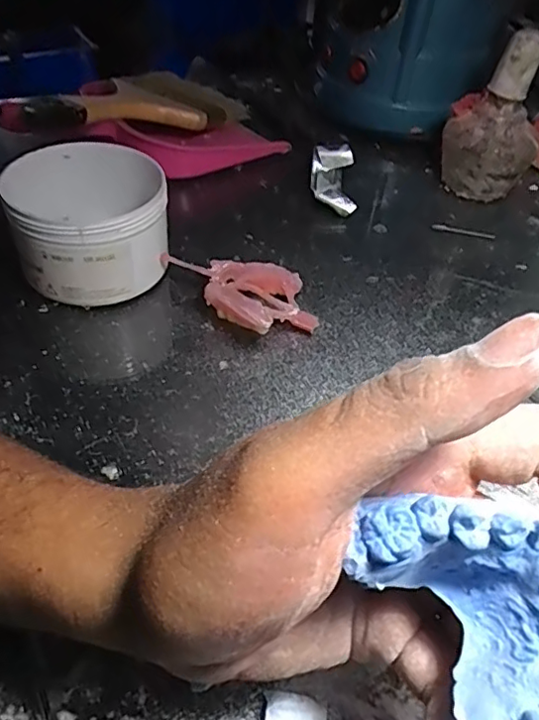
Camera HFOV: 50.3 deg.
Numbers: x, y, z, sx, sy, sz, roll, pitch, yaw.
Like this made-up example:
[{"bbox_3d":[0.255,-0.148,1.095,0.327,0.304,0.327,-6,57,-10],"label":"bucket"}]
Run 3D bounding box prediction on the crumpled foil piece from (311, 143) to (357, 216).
[{"bbox_3d":[0.049,-0.141,0.449,0.032,0.028,0.073,5,45,-1],"label":"crumpled foil piece"}]

